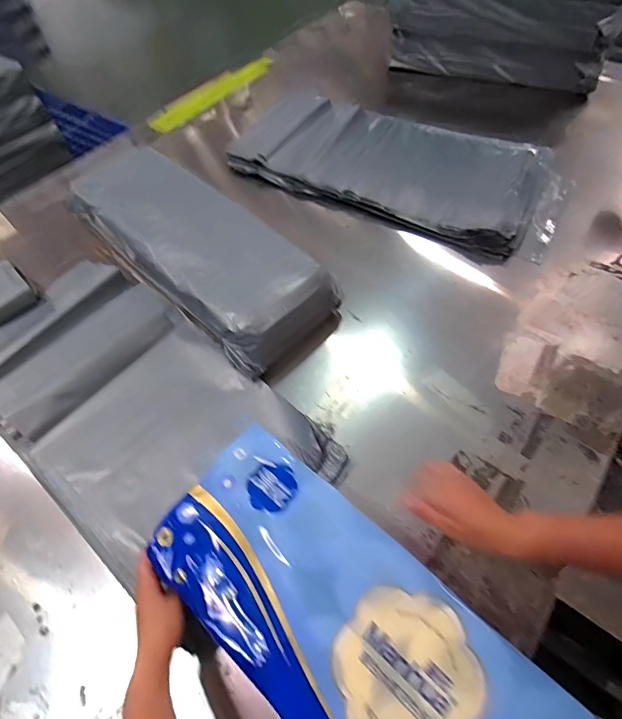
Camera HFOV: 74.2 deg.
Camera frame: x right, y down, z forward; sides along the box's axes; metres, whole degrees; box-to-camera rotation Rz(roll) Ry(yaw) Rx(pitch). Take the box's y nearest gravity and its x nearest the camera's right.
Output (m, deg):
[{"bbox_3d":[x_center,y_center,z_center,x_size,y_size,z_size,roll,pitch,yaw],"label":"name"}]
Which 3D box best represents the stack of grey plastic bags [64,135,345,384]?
[{"bbox_3d":[-0.243,-0.237,0.841,0.228,0.099,0.624,-40,65,-21],"label":"stack of grey plastic bags"}]

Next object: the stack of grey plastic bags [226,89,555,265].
[{"bbox_3d":[0.192,-0.512,1.043,0.746,0.079,0.429,25,62,17],"label":"stack of grey plastic bags"}]

